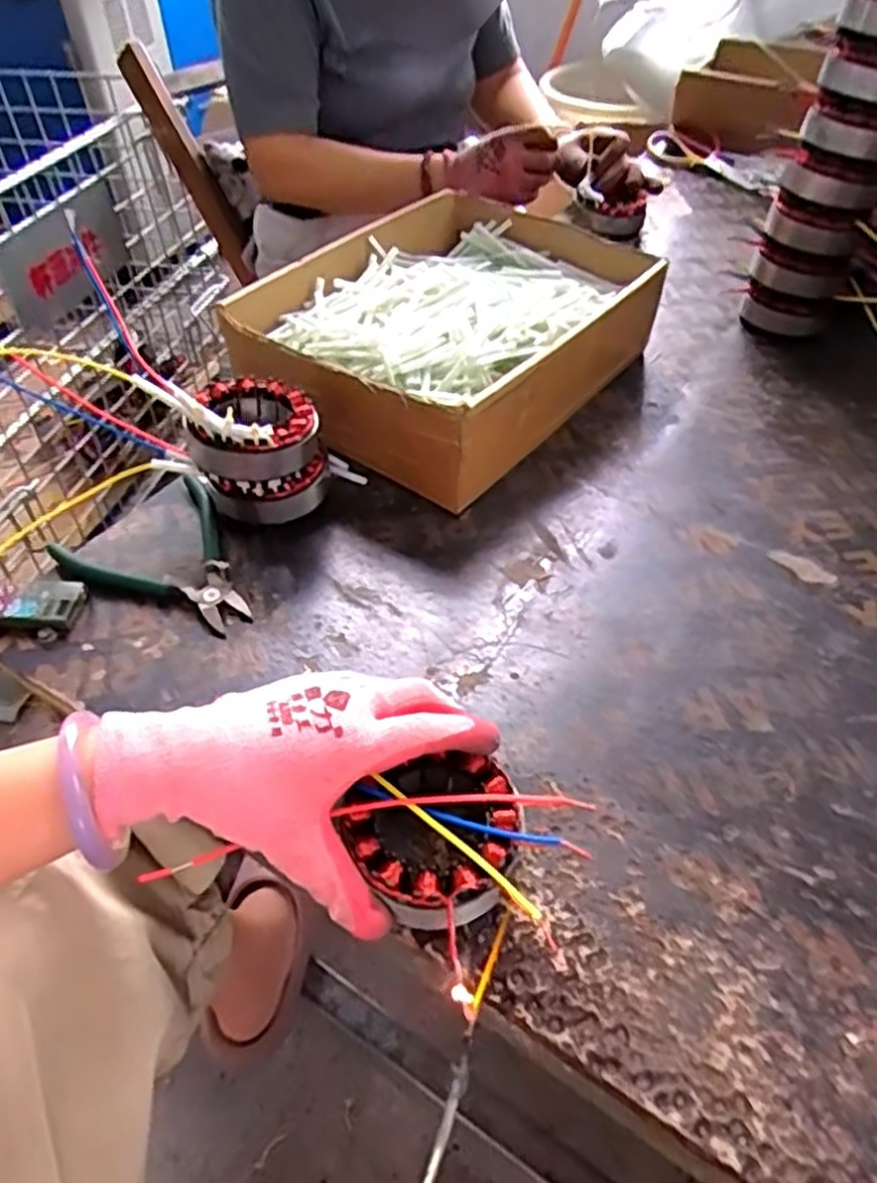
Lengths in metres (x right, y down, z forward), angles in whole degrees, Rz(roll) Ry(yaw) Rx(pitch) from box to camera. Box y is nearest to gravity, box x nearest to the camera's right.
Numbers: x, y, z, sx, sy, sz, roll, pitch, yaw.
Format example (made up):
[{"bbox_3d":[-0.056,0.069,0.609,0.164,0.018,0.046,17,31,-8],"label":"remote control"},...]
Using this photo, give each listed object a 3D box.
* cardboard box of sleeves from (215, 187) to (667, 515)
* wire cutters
[{"bbox_3d":[0.013,-0.219,0.668,0.248,0.107,0.346,31,54,26],"label":"cardboard box of sleeves"},{"bbox_3d":[-0.181,-0.017,0.518,0.108,0.028,0.129,-33,52,-28],"label":"wire cutters"}]

